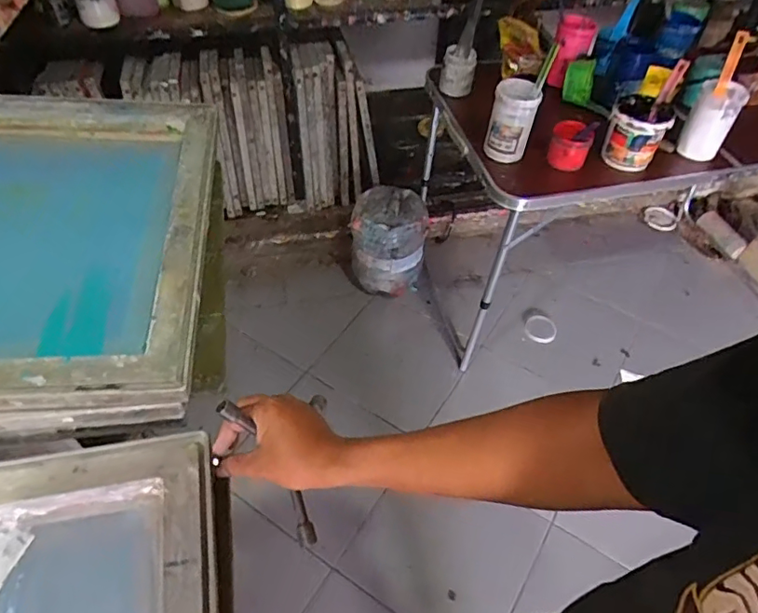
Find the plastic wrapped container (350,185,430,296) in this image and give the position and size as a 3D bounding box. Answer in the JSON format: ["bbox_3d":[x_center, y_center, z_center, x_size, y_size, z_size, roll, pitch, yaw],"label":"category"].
[{"bbox_3d":[0.030,-0.217,1.830,0.234,0.293,0.233,4,51,-2],"label":"plastic wrapped container"}]

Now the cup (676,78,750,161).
[{"bbox_3d":[0.741,-0.412,1.234,0.101,0.165,0.093,3,51,-3],"label":"cup"}]

